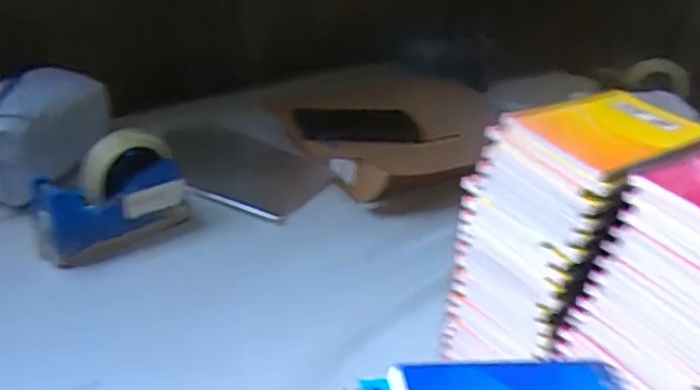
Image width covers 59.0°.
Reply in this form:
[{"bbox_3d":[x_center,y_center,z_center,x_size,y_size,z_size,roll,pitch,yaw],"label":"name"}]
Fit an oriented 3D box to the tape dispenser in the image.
[{"bbox_3d":[-0.258,0.001,0.679,0.165,0.114,0.053,-17,37,-33],"label":"tape dispenser"}]

